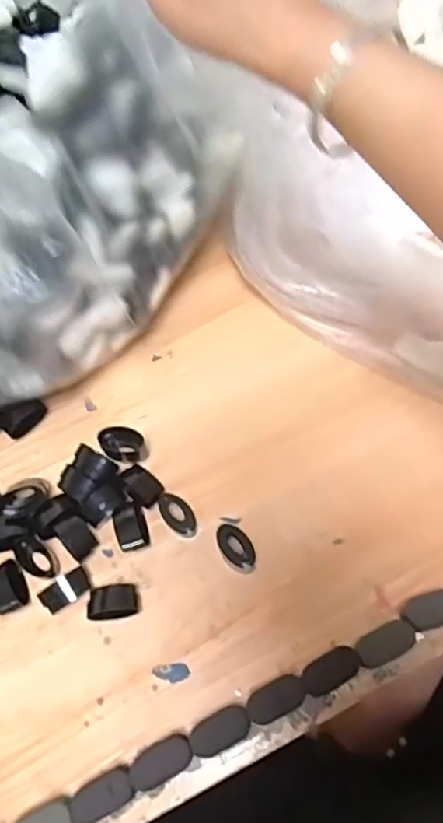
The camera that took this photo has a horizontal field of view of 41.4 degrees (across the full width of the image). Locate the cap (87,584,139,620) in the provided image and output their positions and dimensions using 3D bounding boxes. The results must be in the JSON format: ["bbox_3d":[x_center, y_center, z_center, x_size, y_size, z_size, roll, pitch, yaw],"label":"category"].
[{"bbox_3d":[-0.071,0.125,0.385,0.032,0.011,0.021,-8,65,-1],"label":"cap"}]

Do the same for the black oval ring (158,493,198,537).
[{"bbox_3d":[-0.030,0.072,0.407,0.020,0.011,0.032,-35,68,-13],"label":"black oval ring"}]

